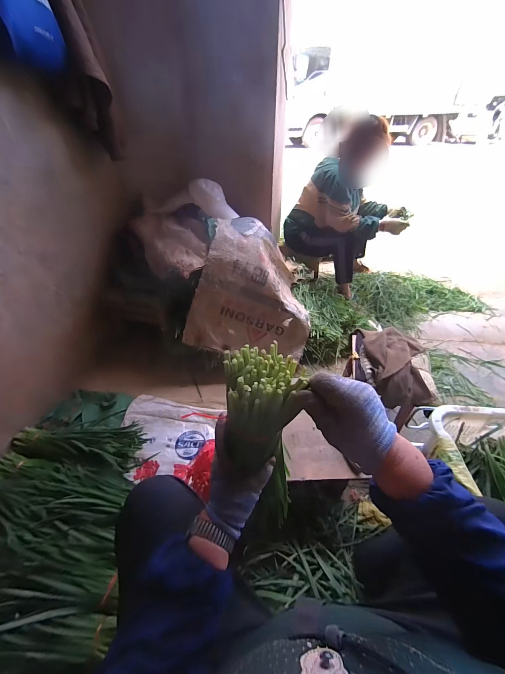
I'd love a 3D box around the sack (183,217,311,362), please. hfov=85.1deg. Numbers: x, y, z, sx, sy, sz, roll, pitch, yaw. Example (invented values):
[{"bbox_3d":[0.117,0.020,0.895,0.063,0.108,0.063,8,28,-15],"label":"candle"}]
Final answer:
[{"bbox_3d":[0.011,-0.209,1.282,0.523,0.500,0.484,7,41,9],"label":"sack"}]

